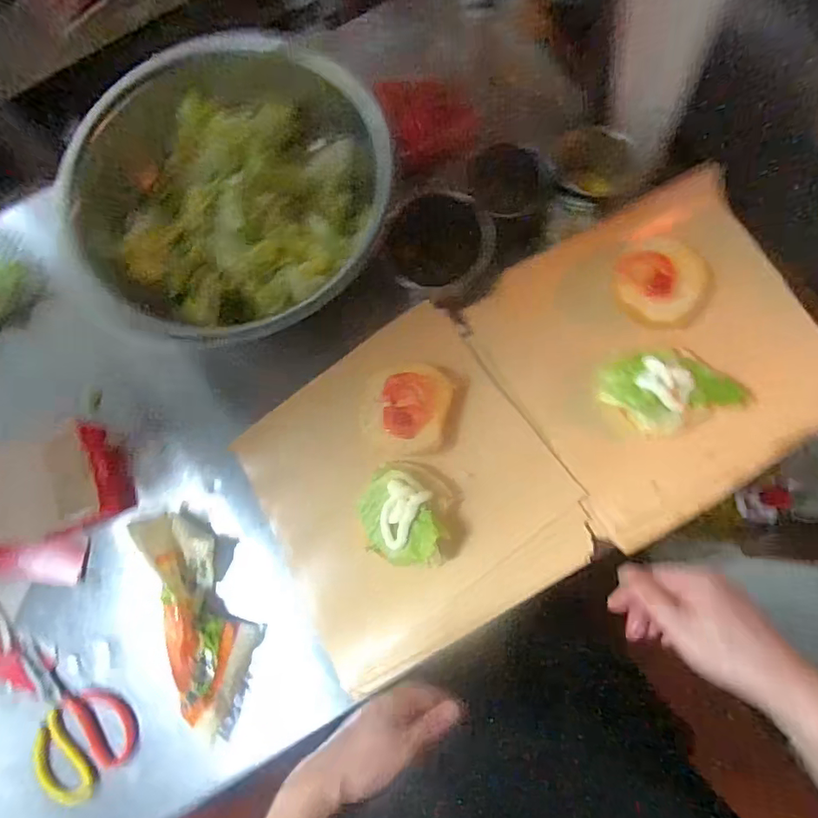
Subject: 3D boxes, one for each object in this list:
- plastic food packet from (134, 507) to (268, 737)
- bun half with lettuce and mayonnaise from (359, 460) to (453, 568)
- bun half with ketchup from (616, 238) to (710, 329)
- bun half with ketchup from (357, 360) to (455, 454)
[{"bbox_3d":[-0.224,0.227,0.580,0.097,0.054,0.243,-21,77,0],"label":"plastic food packet"},{"bbox_3d":[-0.005,0.113,0.578,0.102,0.047,0.109,8,78,6],"label":"bun half with lettuce and mayonnaise"},{"bbox_3d":[0.295,-0.145,0.609,0.102,0.033,0.100,-1,78,4],"label":"bun half with ketchup"},{"bbox_3d":[-0.006,-0.001,0.602,0.100,0.025,0.102,11,79,7],"label":"bun half with ketchup"}]

